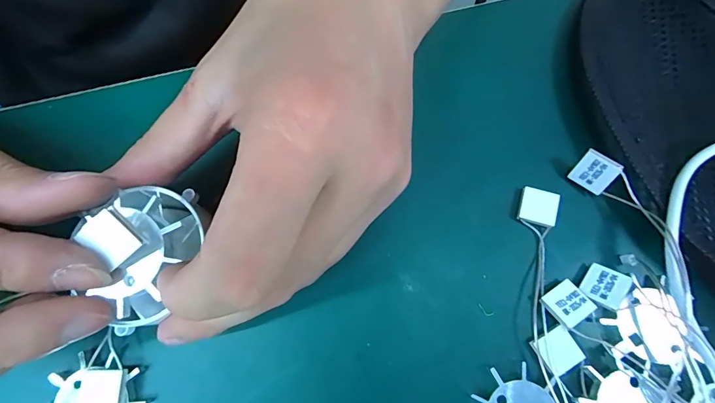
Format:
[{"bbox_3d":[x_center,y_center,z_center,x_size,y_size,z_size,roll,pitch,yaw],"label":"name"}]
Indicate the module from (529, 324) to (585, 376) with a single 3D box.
[{"bbox_3d":[0.082,0.061,0.153,0.015,0.004,0.016,-33,77,-8],"label":"module"}]

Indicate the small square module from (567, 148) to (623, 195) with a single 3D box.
[{"bbox_3d":[0.105,-0.013,0.165,0.015,0.017,0.004,39,45,20],"label":"small square module"}]

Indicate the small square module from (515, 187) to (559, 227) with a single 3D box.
[{"bbox_3d":[0.081,0.002,0.167,0.015,0.006,0.015,17,76,5],"label":"small square module"}]

